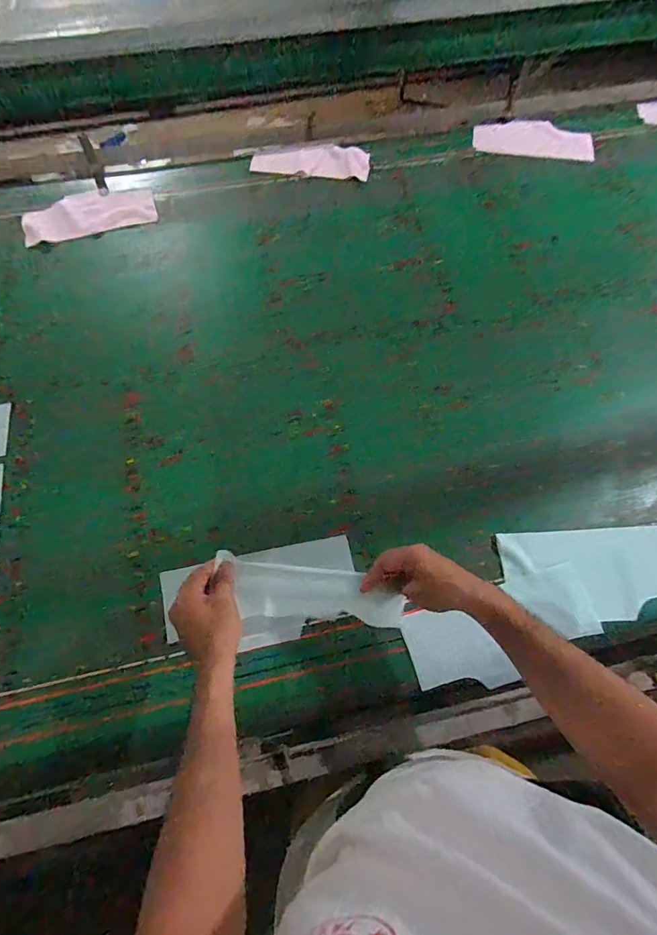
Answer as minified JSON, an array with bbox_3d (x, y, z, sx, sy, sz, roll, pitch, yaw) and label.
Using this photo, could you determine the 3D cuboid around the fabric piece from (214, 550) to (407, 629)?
[{"bbox_3d":[-0.027,0.181,0.615,0.273,0.063,0.073,17,69,-20],"label":"fabric piece"}]

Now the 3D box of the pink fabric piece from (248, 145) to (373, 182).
[{"bbox_3d":[-0.045,-0.730,1.041,0.287,0.030,0.102,3,68,1],"label":"pink fabric piece"}]

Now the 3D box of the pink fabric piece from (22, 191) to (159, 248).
[{"bbox_3d":[-0.531,-0.566,0.969,0.278,0.021,0.124,-20,68,-8],"label":"pink fabric piece"}]

